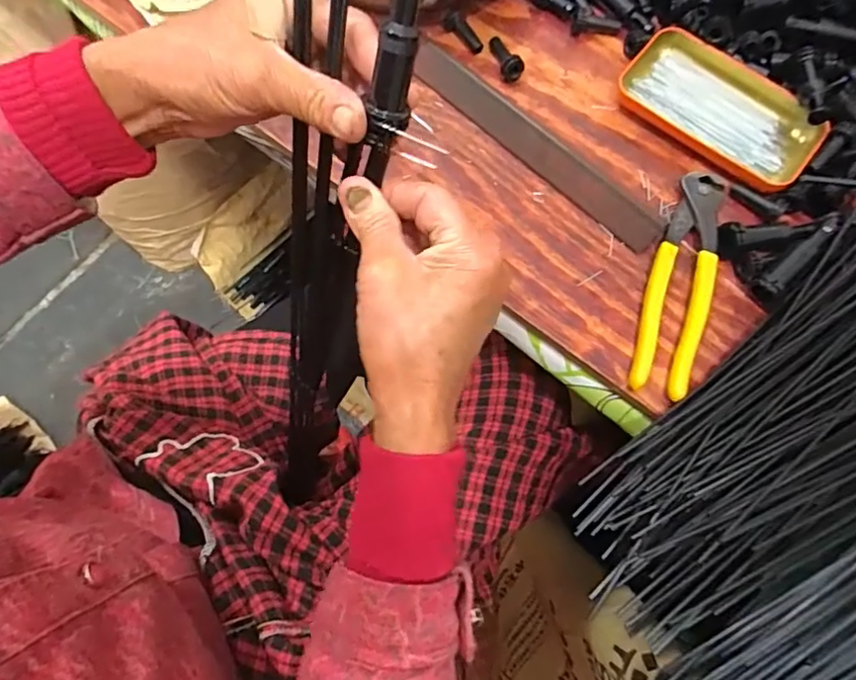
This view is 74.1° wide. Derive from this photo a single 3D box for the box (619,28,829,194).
[{"bbox_3d":[0.219,-0.175,0.424,0.144,0.018,0.080,41,78,12],"label":"box"}]

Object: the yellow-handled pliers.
[{"bbox_3d":[0.174,-0.041,0.388,0.038,0.013,0.166,19,74,7],"label":"yellow-handled pliers"}]

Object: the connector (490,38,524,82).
[{"bbox_3d":[0.062,-0.224,0.445,0.017,0.020,0.038,-15,74,-3],"label":"connector"}]

